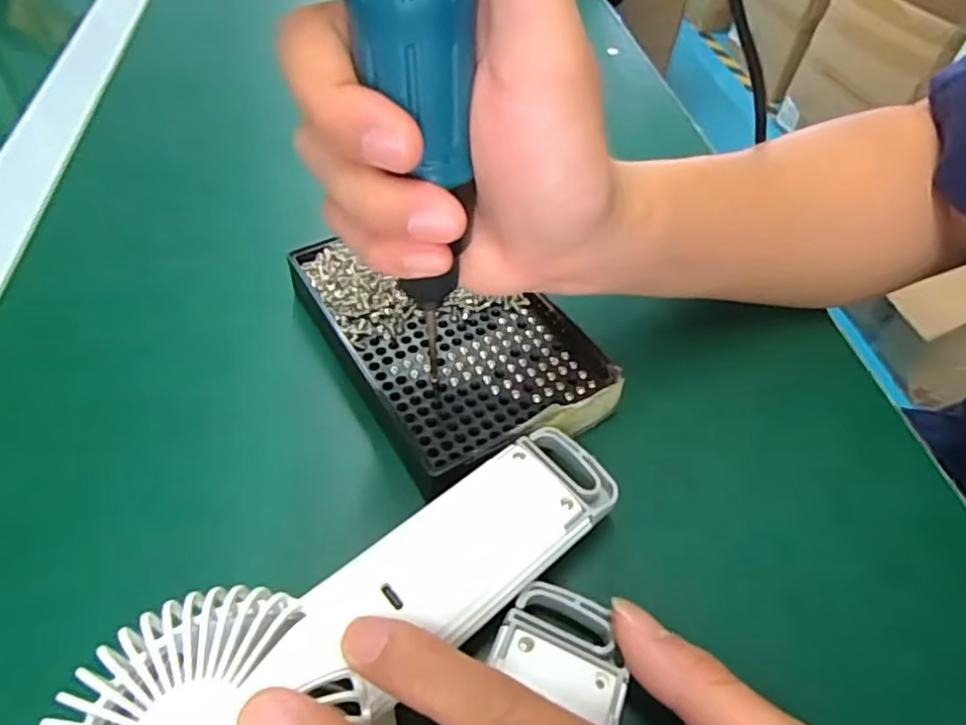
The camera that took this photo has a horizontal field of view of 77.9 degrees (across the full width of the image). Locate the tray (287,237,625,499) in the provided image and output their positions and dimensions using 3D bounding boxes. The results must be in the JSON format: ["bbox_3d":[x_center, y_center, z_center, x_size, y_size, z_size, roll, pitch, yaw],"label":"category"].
[{"bbox_3d":[-0.016,-0.011,0.266,0.093,0.024,0.142,-26,56,-23],"label":"tray"}]

